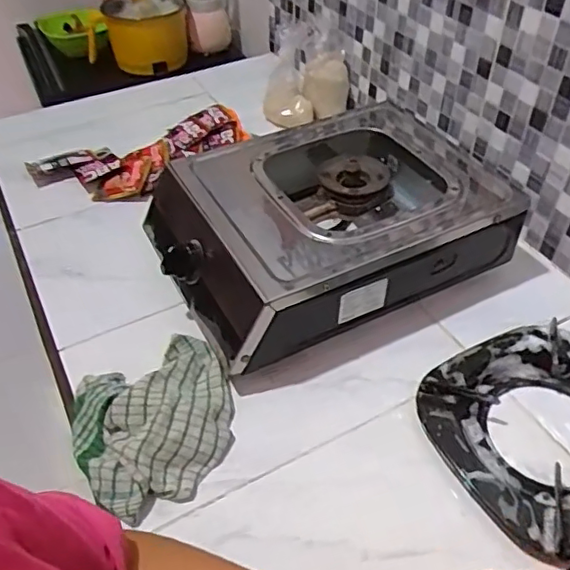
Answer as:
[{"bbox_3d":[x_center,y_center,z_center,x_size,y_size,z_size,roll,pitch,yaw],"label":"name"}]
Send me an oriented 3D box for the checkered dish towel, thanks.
[{"bbox_3d":[-0.126,0.126,0.574,0.156,0.041,0.165,-20,47,-19],"label":"checkered dish towel"}]

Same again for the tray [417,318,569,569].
[{"bbox_3d":[0.252,0.139,0.560,0.212,0.033,0.214,-22,48,-21],"label":"tray"}]

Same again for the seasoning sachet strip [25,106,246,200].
[{"bbox_3d":[-0.219,-0.194,0.923,0.341,0.034,0.161,-19,51,-11],"label":"seasoning sachet strip"}]

